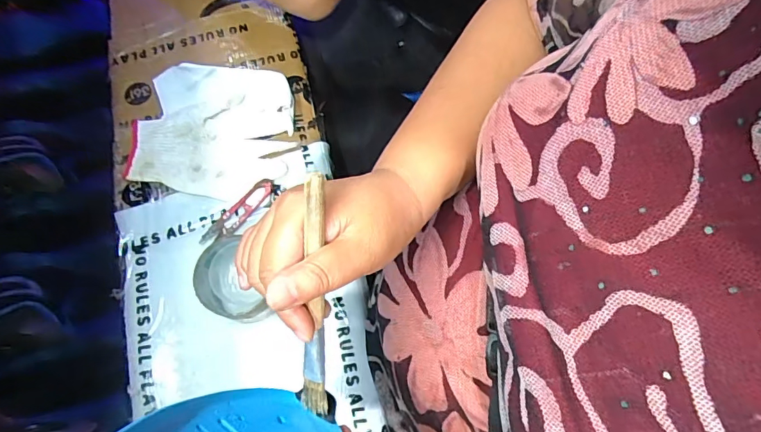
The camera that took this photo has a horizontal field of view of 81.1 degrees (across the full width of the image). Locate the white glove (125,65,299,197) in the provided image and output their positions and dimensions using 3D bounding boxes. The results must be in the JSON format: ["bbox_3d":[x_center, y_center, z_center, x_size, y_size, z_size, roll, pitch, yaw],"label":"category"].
[{"bbox_3d":[-0.199,-0.103,0.535,0.179,0.028,0.159,1,71,1],"label":"white glove"}]

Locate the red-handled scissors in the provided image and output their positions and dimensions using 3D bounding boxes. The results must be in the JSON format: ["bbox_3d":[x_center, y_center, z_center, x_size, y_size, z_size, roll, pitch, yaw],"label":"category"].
[{"bbox_3d":[-0.163,-0.003,0.506,0.024,0.008,0.101,43,77,14],"label":"red-handled scissors"}]

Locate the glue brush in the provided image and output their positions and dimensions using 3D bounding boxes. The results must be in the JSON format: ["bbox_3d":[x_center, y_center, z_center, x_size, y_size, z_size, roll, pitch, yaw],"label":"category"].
[{"bbox_3d":[-0.038,0.052,0.255,0.014,0.004,0.157,3,111,2],"label":"glue brush"}]

